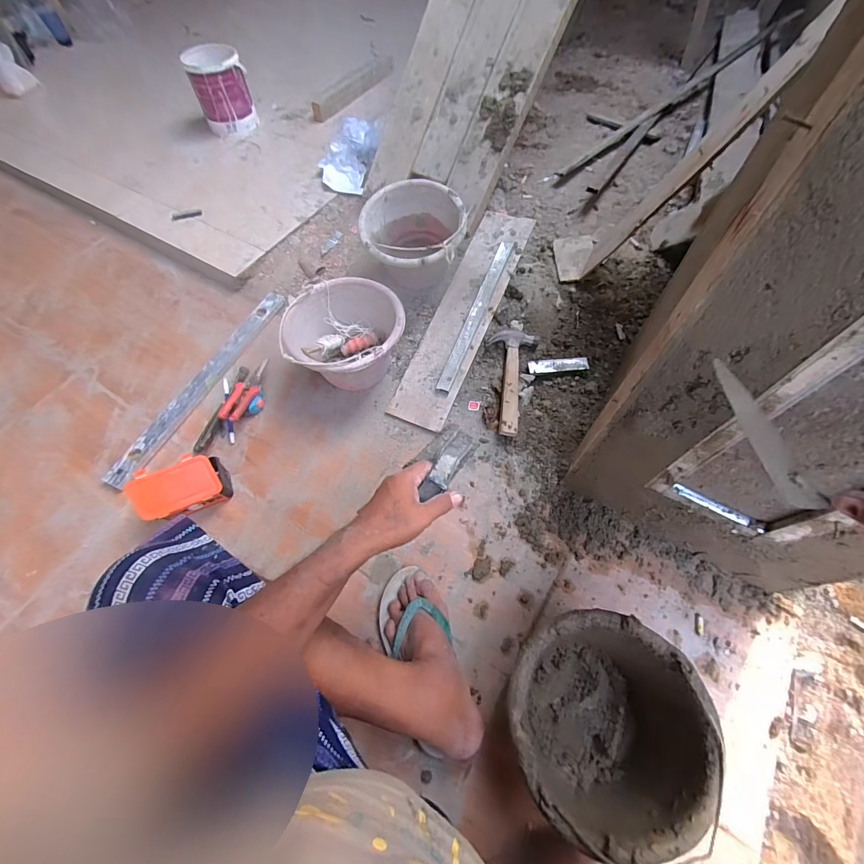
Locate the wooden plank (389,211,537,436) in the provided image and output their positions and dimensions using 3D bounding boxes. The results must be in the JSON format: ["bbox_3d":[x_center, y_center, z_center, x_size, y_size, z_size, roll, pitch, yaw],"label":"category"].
[{"bbox_3d":[0.075,-0.293,0.913,0.146,0.024,0.602,22,77,13],"label":"wooden plank"}]

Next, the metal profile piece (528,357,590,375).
[{"bbox_3d":[0.289,-0.151,0.865,0.133,0.019,0.035,-7,62,-1],"label":"metal profile piece"}]

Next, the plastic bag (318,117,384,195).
[{"bbox_3d":[-0.260,-0.865,1.174,0.160,0.108,0.227,19,67,9],"label":"plastic bag"}]

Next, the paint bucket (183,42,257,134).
[{"bbox_3d":[-0.704,-1.143,1.268,0.170,0.185,0.202,-28,68,-12],"label":"paint bucket"}]

